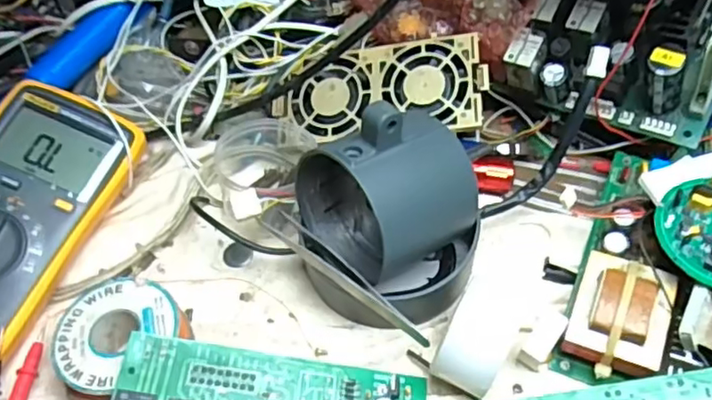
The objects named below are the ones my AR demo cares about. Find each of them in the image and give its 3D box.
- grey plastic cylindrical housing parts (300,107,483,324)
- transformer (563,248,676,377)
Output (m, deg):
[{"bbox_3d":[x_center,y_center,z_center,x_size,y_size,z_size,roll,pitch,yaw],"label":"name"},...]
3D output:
[{"bbox_3d":[0.020,0.017,0.345,0.100,0.110,0.096,-1,55,2],"label":"grey plastic cylindrical housing parts"},{"bbox_3d":[0.144,0.064,0.343,0.048,0.028,0.062,19,77,21],"label":"transformer"}]

